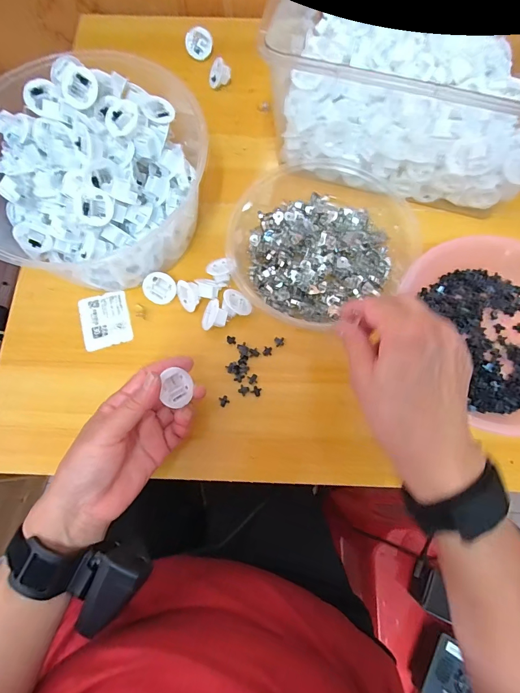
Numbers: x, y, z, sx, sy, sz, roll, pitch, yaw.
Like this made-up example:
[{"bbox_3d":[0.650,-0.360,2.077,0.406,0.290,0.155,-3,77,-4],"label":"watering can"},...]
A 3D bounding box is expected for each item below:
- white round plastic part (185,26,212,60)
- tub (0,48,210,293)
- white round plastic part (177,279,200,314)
[{"bbox_3d":[-0.079,-0.394,0.477,0.035,0.011,0.036,2,118,-12],"label":"white round plastic part"},{"bbox_3d":[-0.163,-0.175,0.366,0.212,0.090,0.206,0,75,0],"label":"tub"},{"bbox_3d":[-0.073,-0.052,0.375,0.021,0.012,0.031,-18,76,-4],"label":"white round plastic part"}]

